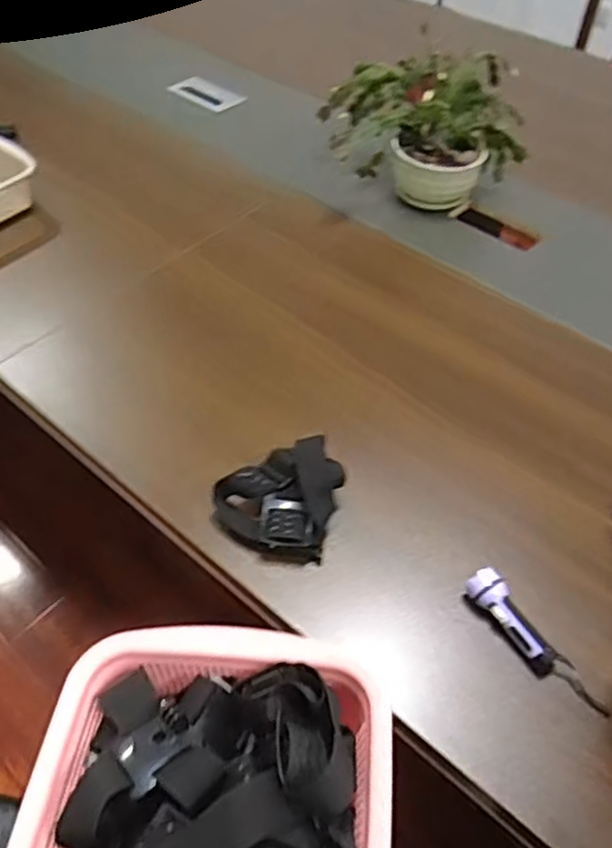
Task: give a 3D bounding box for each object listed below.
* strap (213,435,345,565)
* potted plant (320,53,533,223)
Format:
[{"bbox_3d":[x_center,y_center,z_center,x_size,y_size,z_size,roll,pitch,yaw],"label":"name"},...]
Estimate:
[{"bbox_3d":[-0.030,0.076,0.750,0.124,0.071,0.115,16,46,8],"label":"strap"},{"bbox_3d":[0.182,-0.488,1.123,0.299,0.198,0.227,-2,47,-9],"label":"potted plant"}]

